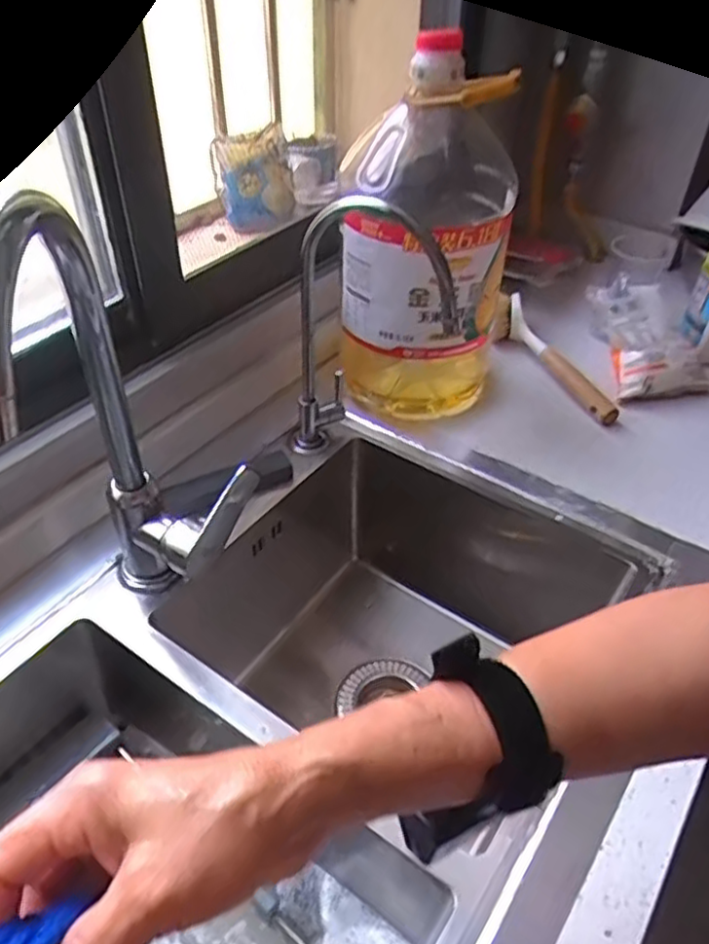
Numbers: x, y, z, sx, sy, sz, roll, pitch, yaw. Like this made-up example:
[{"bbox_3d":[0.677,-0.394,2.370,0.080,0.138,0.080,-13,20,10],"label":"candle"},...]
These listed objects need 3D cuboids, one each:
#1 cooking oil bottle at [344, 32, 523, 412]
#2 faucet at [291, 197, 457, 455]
[{"bbox_3d":[0.075,-0.238,0.739,0.162,0.354,0.167,8,42,5],"label":"cooking oil bottle"},{"bbox_3d":[0.008,-0.107,0.651,0.062,0.276,0.149,-28,50,-29],"label":"faucet"}]

